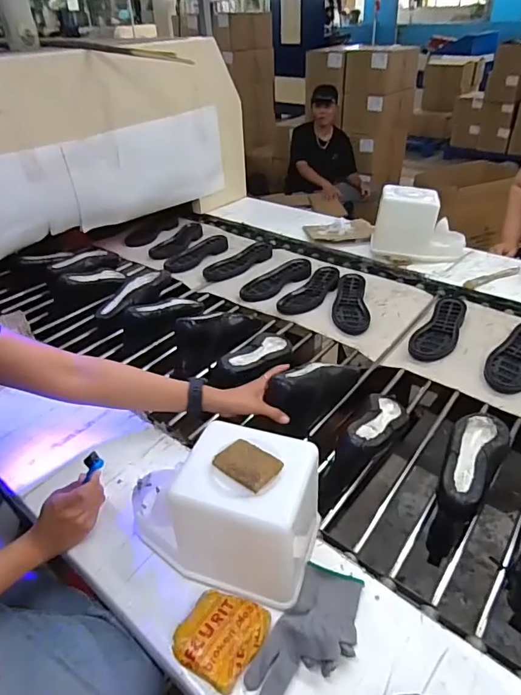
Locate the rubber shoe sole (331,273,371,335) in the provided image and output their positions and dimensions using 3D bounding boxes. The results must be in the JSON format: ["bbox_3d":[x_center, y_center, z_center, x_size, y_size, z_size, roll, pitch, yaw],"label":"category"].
[{"bbox_3d":[0.234,-0.119,1.209,0.088,0.036,0.233,3,36,8],"label":"rubber shoe sole"}]

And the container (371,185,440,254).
[{"bbox_3d":[0.408,-0.358,1.316,0.165,0.162,0.093,11,38,19],"label":"container"}]

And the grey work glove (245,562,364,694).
[{"bbox_3d":[0.058,0.324,0.531,0.084,0.029,0.165,18,42,28],"label":"grey work glove"}]

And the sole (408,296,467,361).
[{"bbox_3d":[0.426,-0.050,1.095,0.089,0.025,0.251,21,42,29],"label":"sole"}]

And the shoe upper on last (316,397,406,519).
[{"bbox_3d":[0.182,0.150,0.769,0.081,0.111,0.256,15,41,24],"label":"shoe upper on last"}]

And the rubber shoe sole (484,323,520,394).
[{"bbox_3d":[0.547,0.011,0.995,0.088,0.025,0.241,23,43,31],"label":"rubber shoe sole"}]

